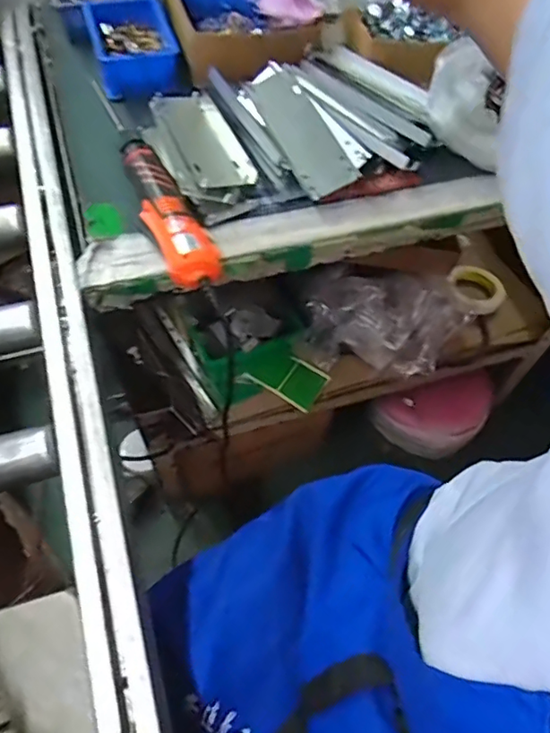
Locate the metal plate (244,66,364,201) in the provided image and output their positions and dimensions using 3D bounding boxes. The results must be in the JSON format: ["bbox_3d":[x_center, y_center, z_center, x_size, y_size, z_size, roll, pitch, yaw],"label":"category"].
[{"bbox_3d":[0.030,-0.270,0.621,0.057,0.006,0.178,-28,72,1],"label":"metal plate"}]

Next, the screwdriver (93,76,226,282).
[{"bbox_3d":[-0.131,-0.203,0.581,0.060,0.039,0.312,-21,62,-16],"label":"screwdriver"}]

